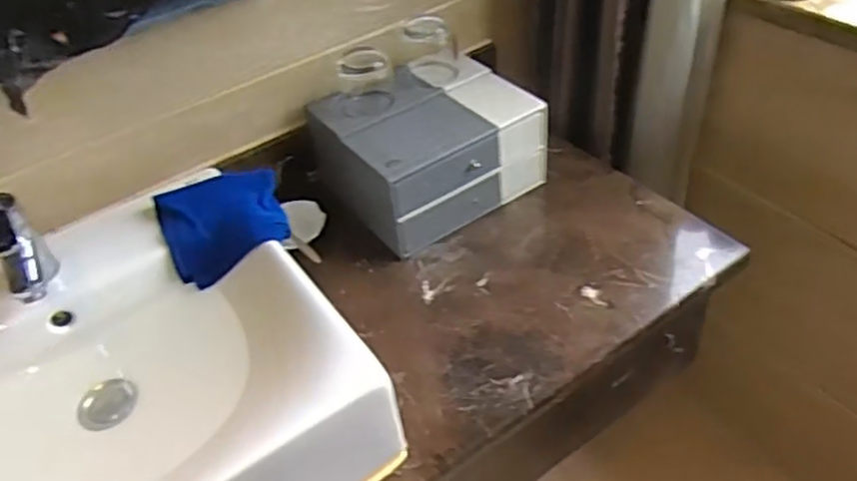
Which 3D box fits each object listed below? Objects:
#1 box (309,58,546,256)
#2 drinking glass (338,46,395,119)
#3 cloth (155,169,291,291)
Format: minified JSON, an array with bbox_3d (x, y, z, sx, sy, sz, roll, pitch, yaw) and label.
[{"bbox_3d":[-0.004,-0.138,0.982,0.257,0.136,0.236,-29,47,-22],"label":"box"},{"bbox_3d":[-0.086,-0.217,0.938,0.078,0.072,0.067,-12,43,-5],"label":"drinking glass"},{"bbox_3d":[-0.241,-0.024,0.813,0.142,0.054,0.140,-17,44,-11],"label":"cloth"}]

